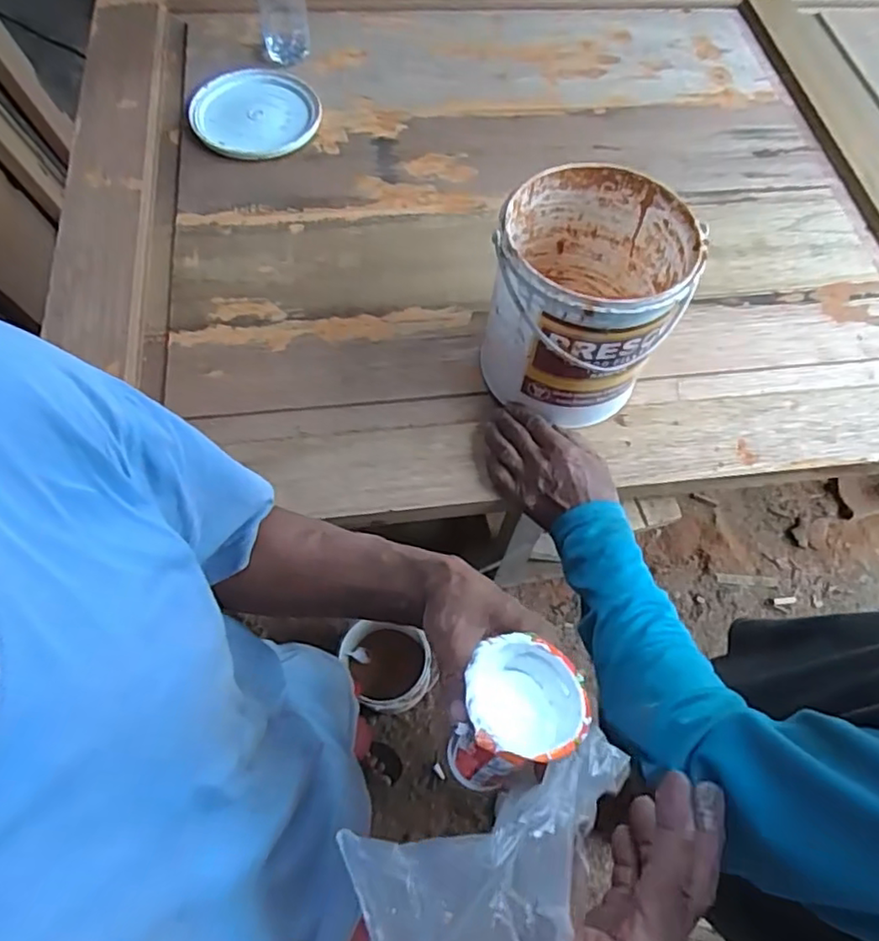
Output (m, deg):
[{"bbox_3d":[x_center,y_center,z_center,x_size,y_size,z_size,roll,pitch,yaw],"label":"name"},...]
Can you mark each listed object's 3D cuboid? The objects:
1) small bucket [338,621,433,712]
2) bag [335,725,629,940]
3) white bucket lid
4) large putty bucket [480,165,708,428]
[{"bbox_3d":[-0.106,0.405,1.323,0.165,0.186,0.191,-26,67,-15],"label":"small bucket"},{"bbox_3d":[0.036,0.210,0.311,0.150,0.055,0.099,-22,68,-12],"label":"bag"},{"bbox_3d":[-0.251,-0.497,0.864,0.164,0.014,0.174,1,66,-2],"label":"white bucket lid"},{"bbox_3d":[0.142,-0.169,0.637,0.178,0.199,0.180,1,66,-2],"label":"large putty bucket"}]

